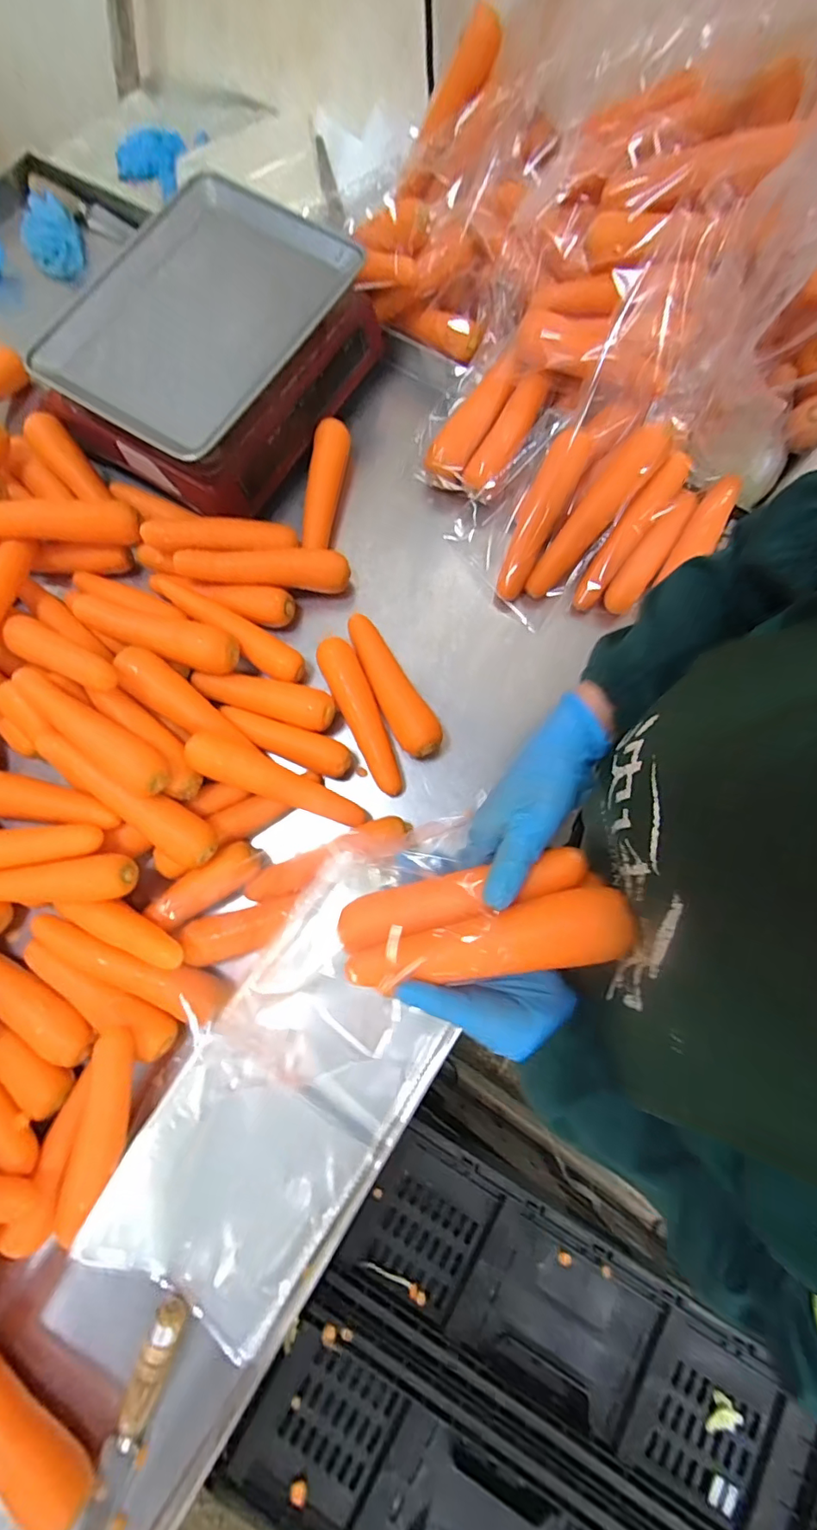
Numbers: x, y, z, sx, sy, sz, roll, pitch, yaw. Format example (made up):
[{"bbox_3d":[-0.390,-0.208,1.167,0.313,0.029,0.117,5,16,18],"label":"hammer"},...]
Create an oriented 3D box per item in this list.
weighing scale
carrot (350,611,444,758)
[{"bbox_3d":[-0.224,-0.481,0.605,0.315,0.127,0.315,32,78,7],"label":"weighing scale"},{"bbox_3d":[-0.019,-0.083,0.547,0.048,0.040,0.166,-29,78,-7],"label":"carrot"}]

